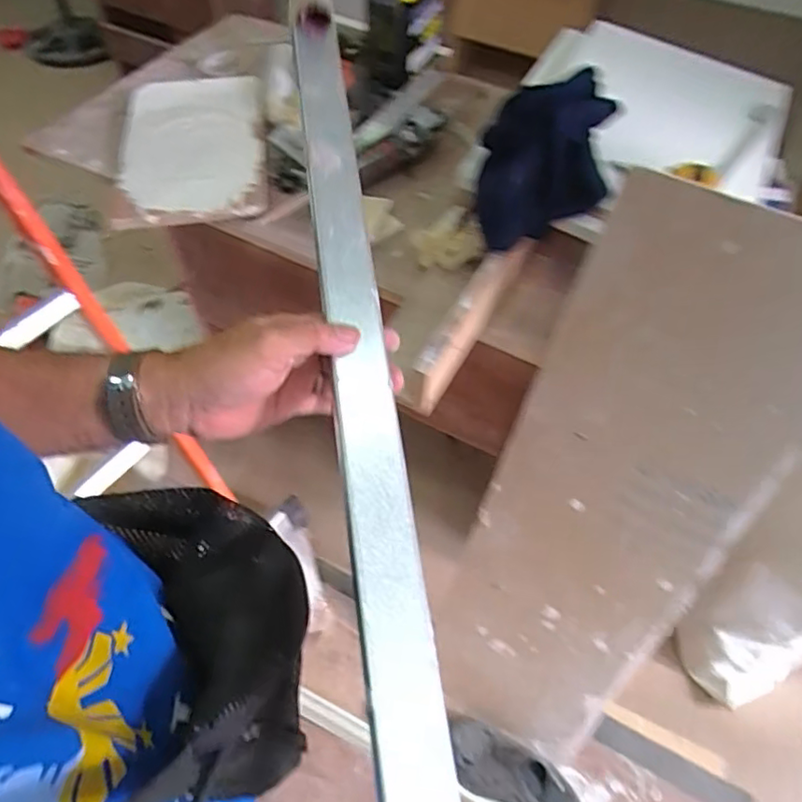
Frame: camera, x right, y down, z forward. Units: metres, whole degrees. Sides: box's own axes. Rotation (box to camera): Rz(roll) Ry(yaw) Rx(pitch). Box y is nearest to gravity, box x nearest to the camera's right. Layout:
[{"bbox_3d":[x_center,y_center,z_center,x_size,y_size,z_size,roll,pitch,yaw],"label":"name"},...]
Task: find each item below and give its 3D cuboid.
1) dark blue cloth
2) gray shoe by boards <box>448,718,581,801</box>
[{"bbox_3d":[0.187,-0.310,0.794,0.161,0.161,0.099,-20,58,-16],"label":"dark blue cloth"},{"bbox_3d":[0.208,0.691,1.111,0.270,0.072,0.106,22,57,12],"label":"gray shoe by boards"}]

